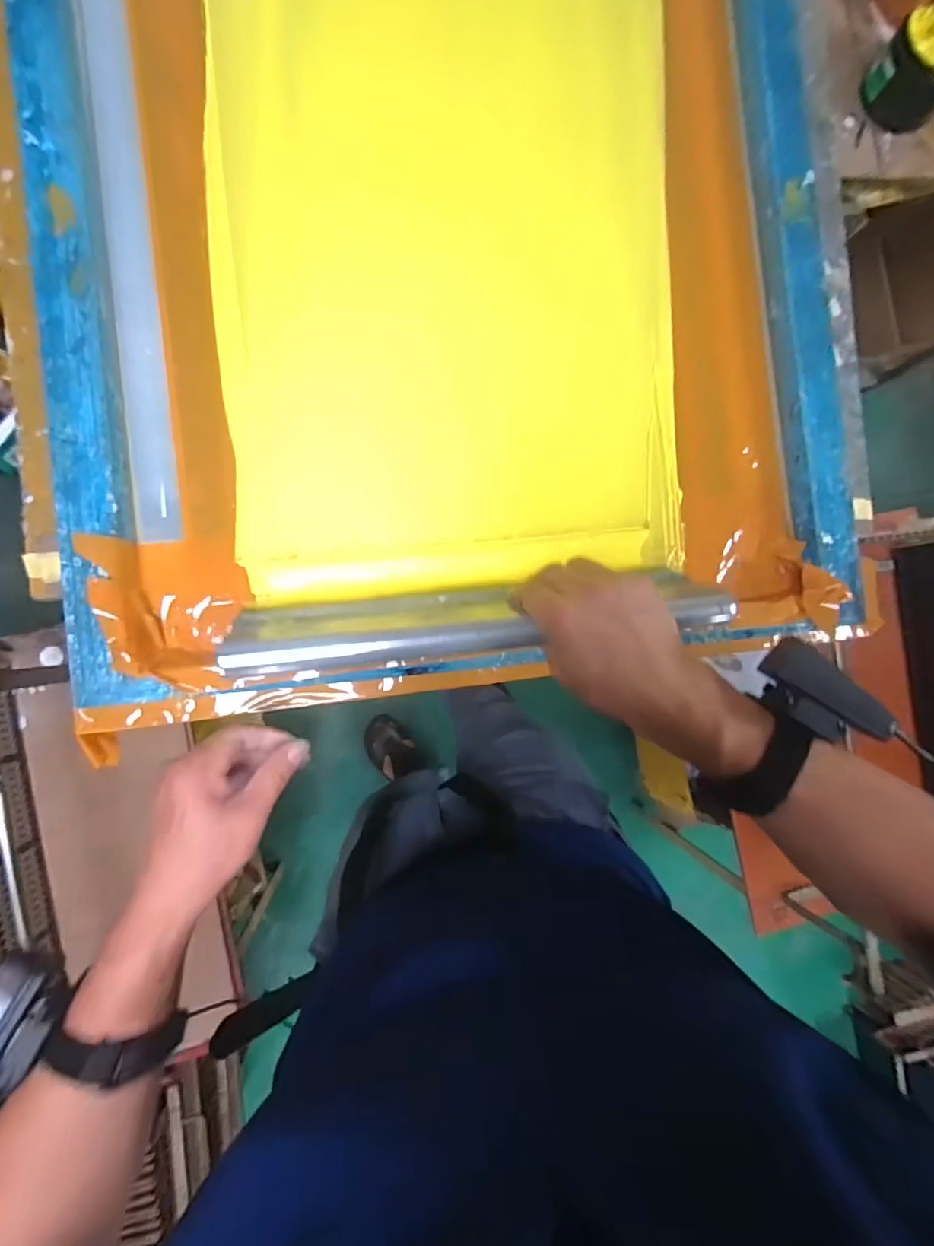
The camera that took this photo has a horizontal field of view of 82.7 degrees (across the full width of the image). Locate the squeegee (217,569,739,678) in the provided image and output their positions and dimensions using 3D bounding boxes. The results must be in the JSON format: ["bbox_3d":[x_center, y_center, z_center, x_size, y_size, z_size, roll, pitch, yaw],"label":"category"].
[{"bbox_3d":[0.014,-0.004,0.382,0.349,0.083,0.045,-6,90,-7],"label":"squeegee"}]

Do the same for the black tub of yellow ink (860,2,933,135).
[{"bbox_3d":[0.476,-0.578,0.552,0.084,0.051,0.092,0,90,-6],"label":"black tub of yellow ink"}]

